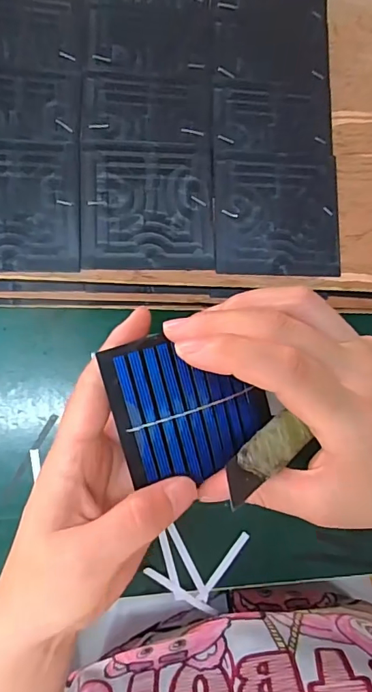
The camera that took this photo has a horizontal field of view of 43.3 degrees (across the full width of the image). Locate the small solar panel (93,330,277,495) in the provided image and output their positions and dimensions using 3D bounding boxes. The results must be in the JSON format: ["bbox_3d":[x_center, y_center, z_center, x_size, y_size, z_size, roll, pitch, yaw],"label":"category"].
[{"bbox_3d":[0.003,0.028,0.231,0.073,0.006,0.069,-16,97,-14],"label":"small solar panel"}]

